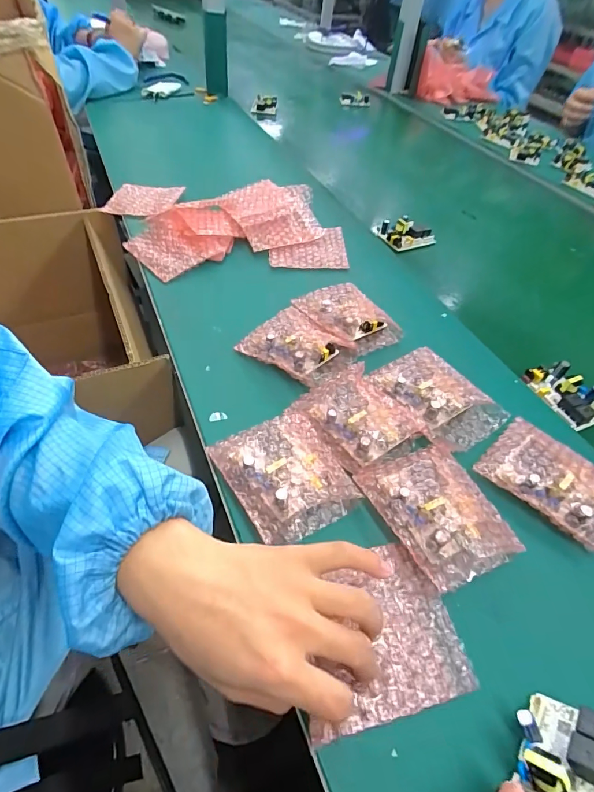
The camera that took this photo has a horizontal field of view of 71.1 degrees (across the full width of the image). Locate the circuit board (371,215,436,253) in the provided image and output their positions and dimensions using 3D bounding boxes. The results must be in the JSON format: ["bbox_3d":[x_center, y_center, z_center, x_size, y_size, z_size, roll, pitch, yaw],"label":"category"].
[{"bbox_3d":[0.176,-0.263,0.678,0.089,0.031,0.060,-18,53,-20],"label":"circuit board"}]

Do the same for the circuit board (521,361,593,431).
[{"bbox_3d":[0.298,-0.003,0.459,0.061,0.022,0.080,-17,52,-19],"label":"circuit board"}]

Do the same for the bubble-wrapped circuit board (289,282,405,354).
[{"bbox_3d":[0.061,-0.098,0.498,0.080,0.034,0.107,-24,55,-24],"label":"bubble-wrapped circuit board"}]

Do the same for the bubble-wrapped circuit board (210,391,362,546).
[{"bbox_3d":[-0.008,0.057,0.358,0.099,0.028,0.114,-22,54,-23],"label":"bubble-wrapped circuit board"}]

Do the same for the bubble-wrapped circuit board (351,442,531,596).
[{"bbox_3d":[0.116,0.088,0.337,0.092,0.040,0.109,-16,52,-18],"label":"bubble-wrapped circuit board"}]

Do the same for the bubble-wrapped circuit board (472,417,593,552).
[{"bbox_3d":[0.227,0.070,0.367,0.110,0.030,0.085,36,55,23],"label":"bubble-wrapped circuit board"}]

